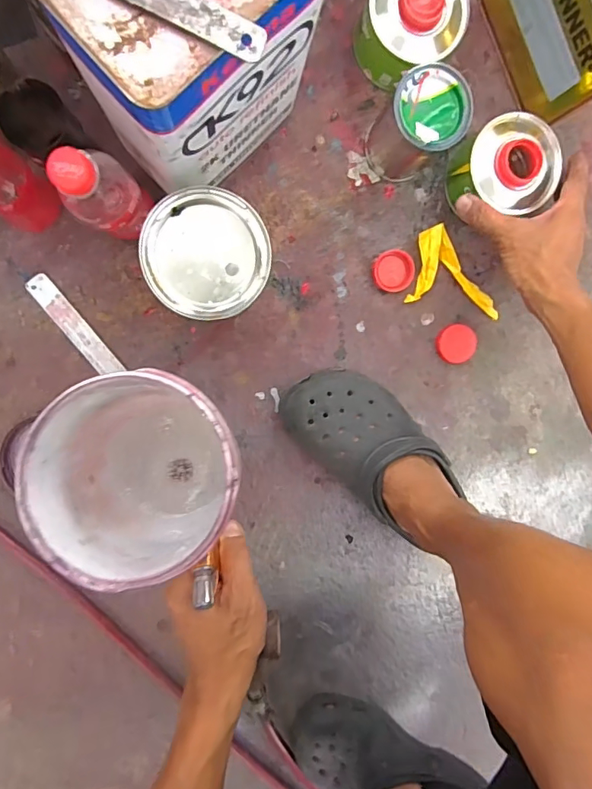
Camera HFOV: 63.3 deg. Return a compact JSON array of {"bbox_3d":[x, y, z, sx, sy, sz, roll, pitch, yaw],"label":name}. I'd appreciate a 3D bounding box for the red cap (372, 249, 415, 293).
[{"bbox_3d":[0.112,-0.141,0.548,0.047,0.015,0.045,-1,99,-6],"label":"red cap"}]

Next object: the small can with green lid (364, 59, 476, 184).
[{"bbox_3d":[0.121,-0.271,0.491,0.074,0.099,0.077,-1,99,-6],"label":"small can with green lid"}]

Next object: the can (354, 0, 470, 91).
[{"bbox_3d":[0.116,-0.375,0.489,0.096,0.076,0.099,-1,99,-6],"label":"can"}]

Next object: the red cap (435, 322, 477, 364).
[{"bbox_3d":[0.191,-0.060,0.573,0.046,0.013,0.046,-1,99,-6],"label":"red cap"}]

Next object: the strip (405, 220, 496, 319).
[{"bbox_3d":[0.189,-0.141,0.553,0.113,0.024,0.084,8,98,-7],"label":"strip"}]

